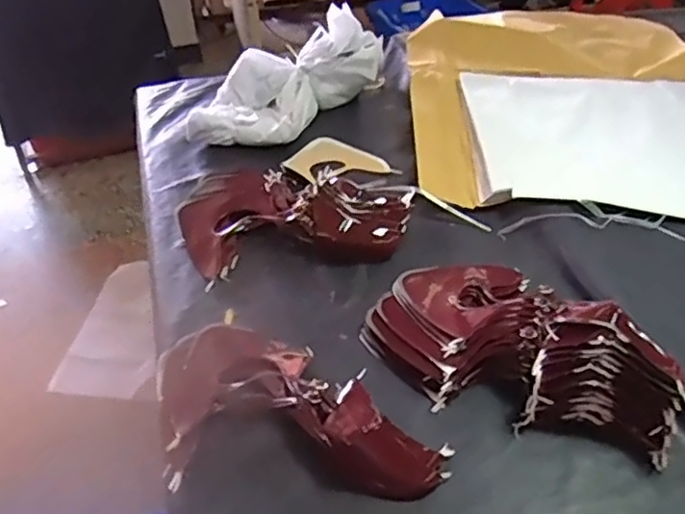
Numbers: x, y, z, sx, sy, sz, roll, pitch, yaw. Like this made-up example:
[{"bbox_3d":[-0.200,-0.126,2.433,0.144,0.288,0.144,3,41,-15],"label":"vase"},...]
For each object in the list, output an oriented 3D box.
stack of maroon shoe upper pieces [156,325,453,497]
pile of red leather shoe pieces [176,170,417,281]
[{"bbox_3d":[-0.059,0.154,0.738,0.342,0.053,0.225,-4,44,7],"label":"stack of maroon shoe upper pieces"},{"bbox_3d":[-0.074,-0.078,1.004,0.356,0.075,0.240,-5,41,-4],"label":"pile of red leather shoe pieces"}]

